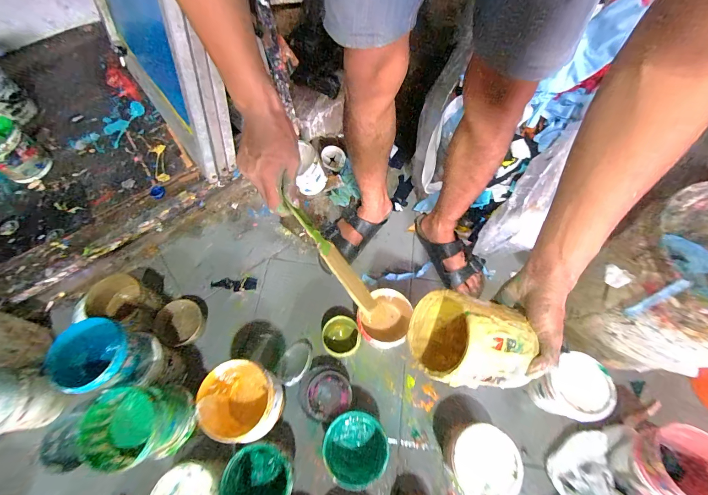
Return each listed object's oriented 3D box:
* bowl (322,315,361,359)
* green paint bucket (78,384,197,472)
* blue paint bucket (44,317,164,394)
[{"bbox_3d":[-0.030,0.224,0.800,0.084,0.088,0.095,-21,65,-9],"label":"bowl"},{"bbox_3d":[-0.389,0.324,0.597,0.134,0.117,0.124,0,64,1],"label":"green paint bucket"},{"bbox_3d":[-0.470,0.219,0.643,0.113,0.158,0.124,0,64,1],"label":"blue paint bucket"}]

